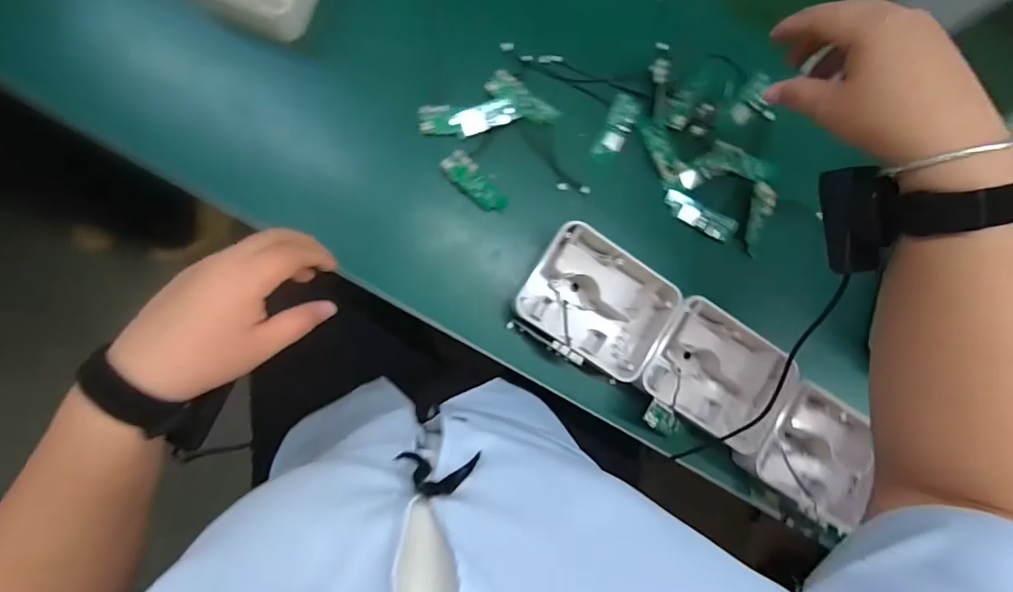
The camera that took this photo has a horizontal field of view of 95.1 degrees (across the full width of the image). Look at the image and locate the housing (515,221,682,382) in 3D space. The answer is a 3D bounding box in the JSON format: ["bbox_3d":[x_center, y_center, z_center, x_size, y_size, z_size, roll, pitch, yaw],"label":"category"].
[{"bbox_3d":[0.083,0.009,0.426,0.135,0.041,0.104,31,82,-4],"label":"housing"}]

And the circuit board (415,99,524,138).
[{"bbox_3d":[-0.033,-0.167,0.434,0.094,0.004,0.031,-6,86,-8],"label":"circuit board"}]

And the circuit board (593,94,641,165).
[{"bbox_3d":[0.108,-0.164,0.454,0.027,0.004,0.071,25,82,-5],"label":"circuit board"}]

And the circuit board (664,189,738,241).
[{"bbox_3d":[0.193,-0.080,0.462,0.074,0.012,0.026,26,82,-5],"label":"circuit board"}]

